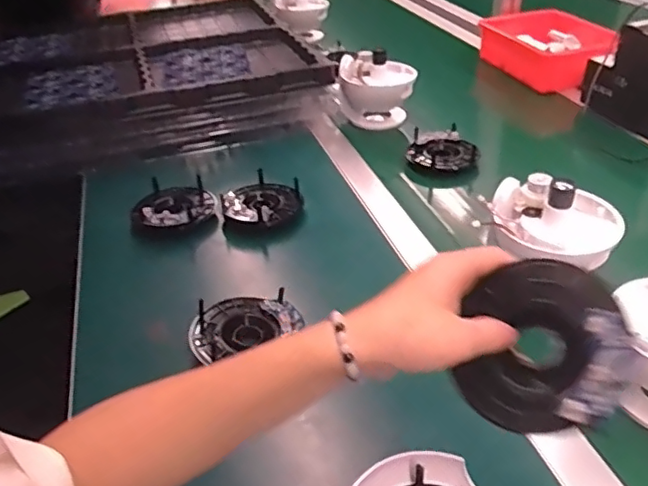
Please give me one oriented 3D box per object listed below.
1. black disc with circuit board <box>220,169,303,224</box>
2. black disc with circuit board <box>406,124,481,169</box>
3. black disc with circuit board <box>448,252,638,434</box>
[{"bbox_3d":[-0.076,-0.051,0.735,0.096,0.032,0.092,-3,35,2],"label":"black disc with circuit board"},{"bbox_3d":[0.168,-0.135,0.835,0.093,0.026,0.094,-3,35,2],"label":"black disc with circuit board"},{"bbox_3d":[0.127,0.063,0.342,0.086,0.103,0.025,13,10,19],"label":"black disc with circuit board"}]

